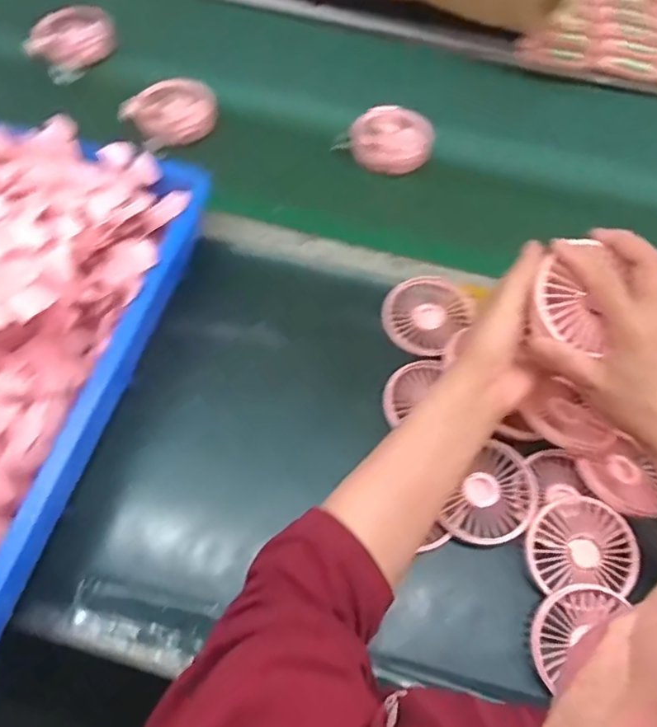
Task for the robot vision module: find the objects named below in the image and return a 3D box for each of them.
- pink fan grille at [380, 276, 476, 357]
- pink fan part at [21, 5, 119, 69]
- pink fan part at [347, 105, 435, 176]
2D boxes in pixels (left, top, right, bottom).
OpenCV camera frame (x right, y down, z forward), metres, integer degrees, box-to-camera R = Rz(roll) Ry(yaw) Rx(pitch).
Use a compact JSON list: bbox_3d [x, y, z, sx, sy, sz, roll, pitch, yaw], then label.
[{"bbox_3d":[0.101,-0.052,0.569,0.079,0.020,0.091,38,64,18],"label":"pink fan grille"},{"bbox_3d":[-0.345,-0.438,0.752,0.083,0.032,0.102,40,76,-6],"label":"pink fan part"},{"bbox_3d":[0.078,-0.275,0.694,0.101,0.039,0.096,13,59,4],"label":"pink fan part"}]

